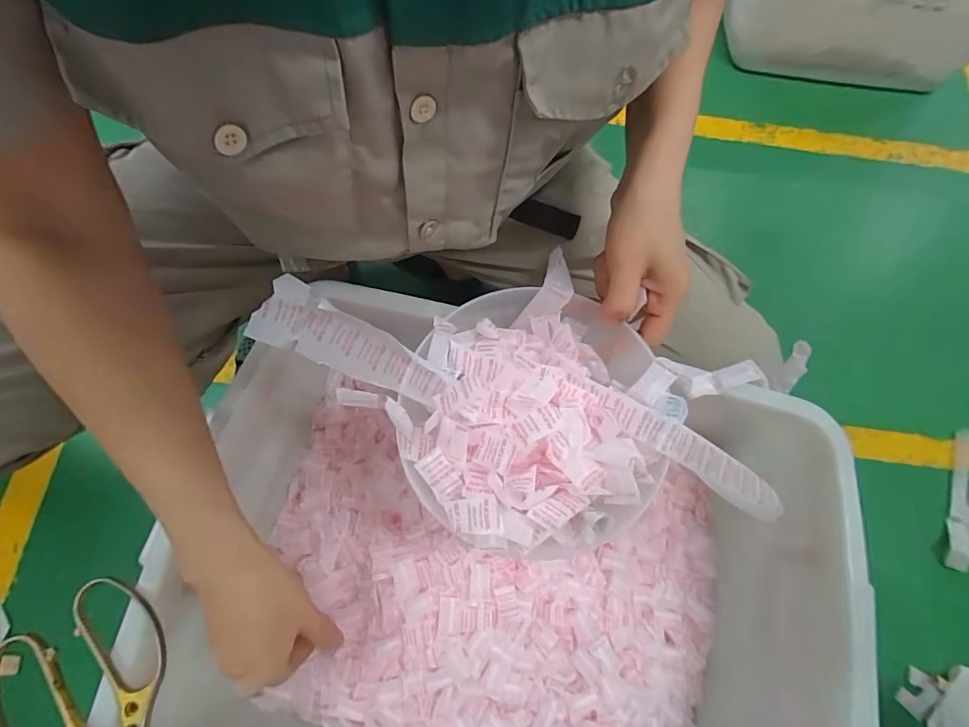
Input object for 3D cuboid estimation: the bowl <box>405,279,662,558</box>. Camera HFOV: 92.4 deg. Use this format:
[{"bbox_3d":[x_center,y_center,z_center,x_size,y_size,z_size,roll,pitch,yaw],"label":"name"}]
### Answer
[{"bbox_3d":[0.034,0.032,0.324,0.172,0.051,0.184,1,72,-2],"label":"bowl"}]

